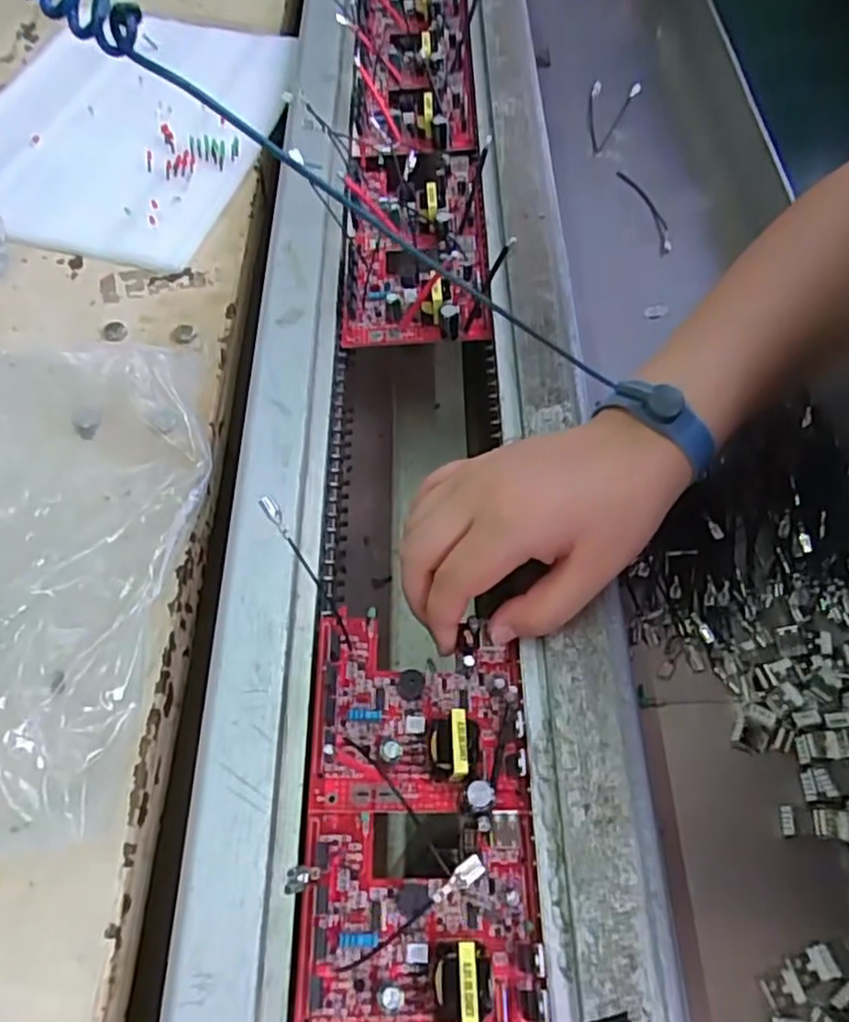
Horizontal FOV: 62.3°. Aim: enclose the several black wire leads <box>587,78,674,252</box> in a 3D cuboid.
[{"bbox_3d":[0.165,-0.288,0.582,0.049,0.014,0.202,0,63,1],"label":"several black wire leads"}]

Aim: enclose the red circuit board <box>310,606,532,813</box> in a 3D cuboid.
[{"bbox_3d":[-0.002,0.087,0.311,0.094,0.024,0.083,1,60,-3],"label":"red circuit board"}]

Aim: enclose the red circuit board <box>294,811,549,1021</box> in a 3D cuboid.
[{"bbox_3d":[-0.001,0.160,0.269,0.093,0.023,0.083,1,60,-3],"label":"red circuit board"}]

